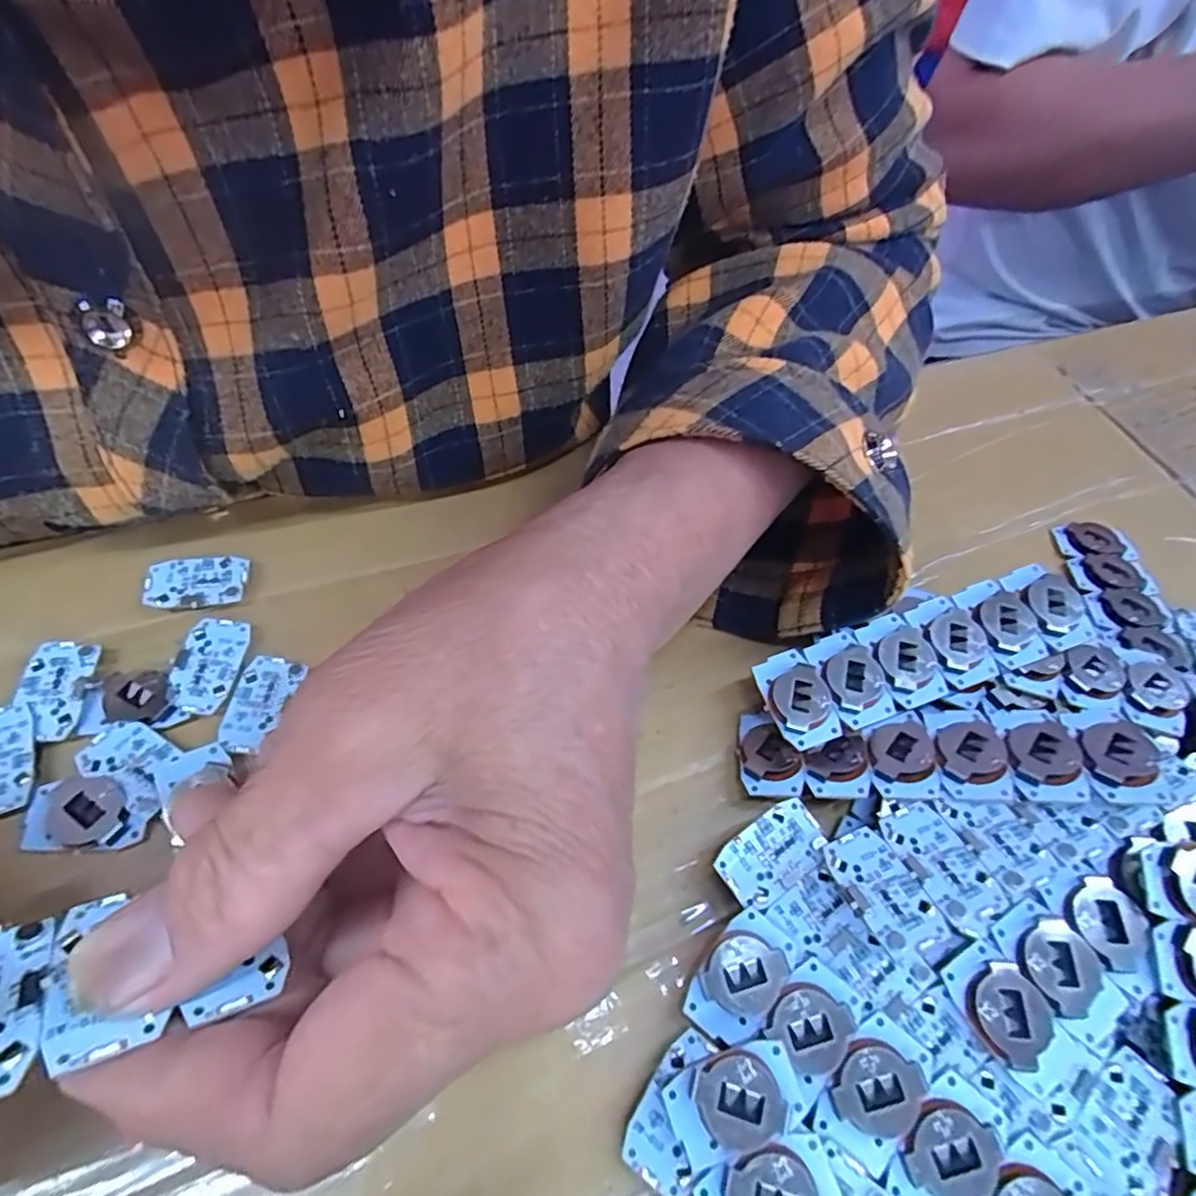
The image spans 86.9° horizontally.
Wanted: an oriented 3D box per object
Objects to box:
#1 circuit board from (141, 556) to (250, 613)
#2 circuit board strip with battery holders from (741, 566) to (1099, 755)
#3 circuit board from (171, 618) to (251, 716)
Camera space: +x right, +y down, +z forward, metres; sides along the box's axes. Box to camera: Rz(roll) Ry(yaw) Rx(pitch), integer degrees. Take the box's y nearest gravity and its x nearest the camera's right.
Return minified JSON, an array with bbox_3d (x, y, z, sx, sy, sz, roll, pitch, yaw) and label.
[{"bbox_3d":[-0.130,-0.004,0.206,0.029,0.008,0.019,-6,58,-8],"label":"circuit board"},{"bbox_3d":[0.102,0.016,0.199,0.106,0.007,0.030,-19,60,-7],"label":"circuit board strip with battery holders"},{"bbox_3d":[-0.117,0.019,0.189,0.018,0.004,0.030,-1,58,-5],"label":"circuit board"}]

